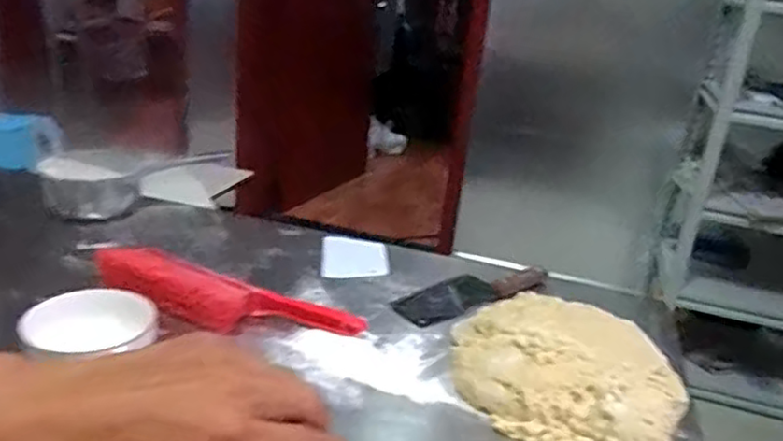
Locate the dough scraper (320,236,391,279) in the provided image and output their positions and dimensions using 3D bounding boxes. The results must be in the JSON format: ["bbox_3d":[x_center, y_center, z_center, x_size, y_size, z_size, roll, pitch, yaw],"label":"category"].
[{"bbox_3d":[-0.062,0.059,1.134,0.111,0.009,0.167,4,21,-6],"label":"dough scraper"}]

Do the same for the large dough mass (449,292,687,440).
[{"bbox_3d":[0.214,0.174,0.835,0.271,0.066,0.276,6,22,2],"label":"large dough mass"}]

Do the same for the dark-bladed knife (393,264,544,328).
[{"bbox_3d":[0.131,0.104,1.038,0.273,0.023,0.095,-12,28,-37],"label":"dark-bladed knife"}]

